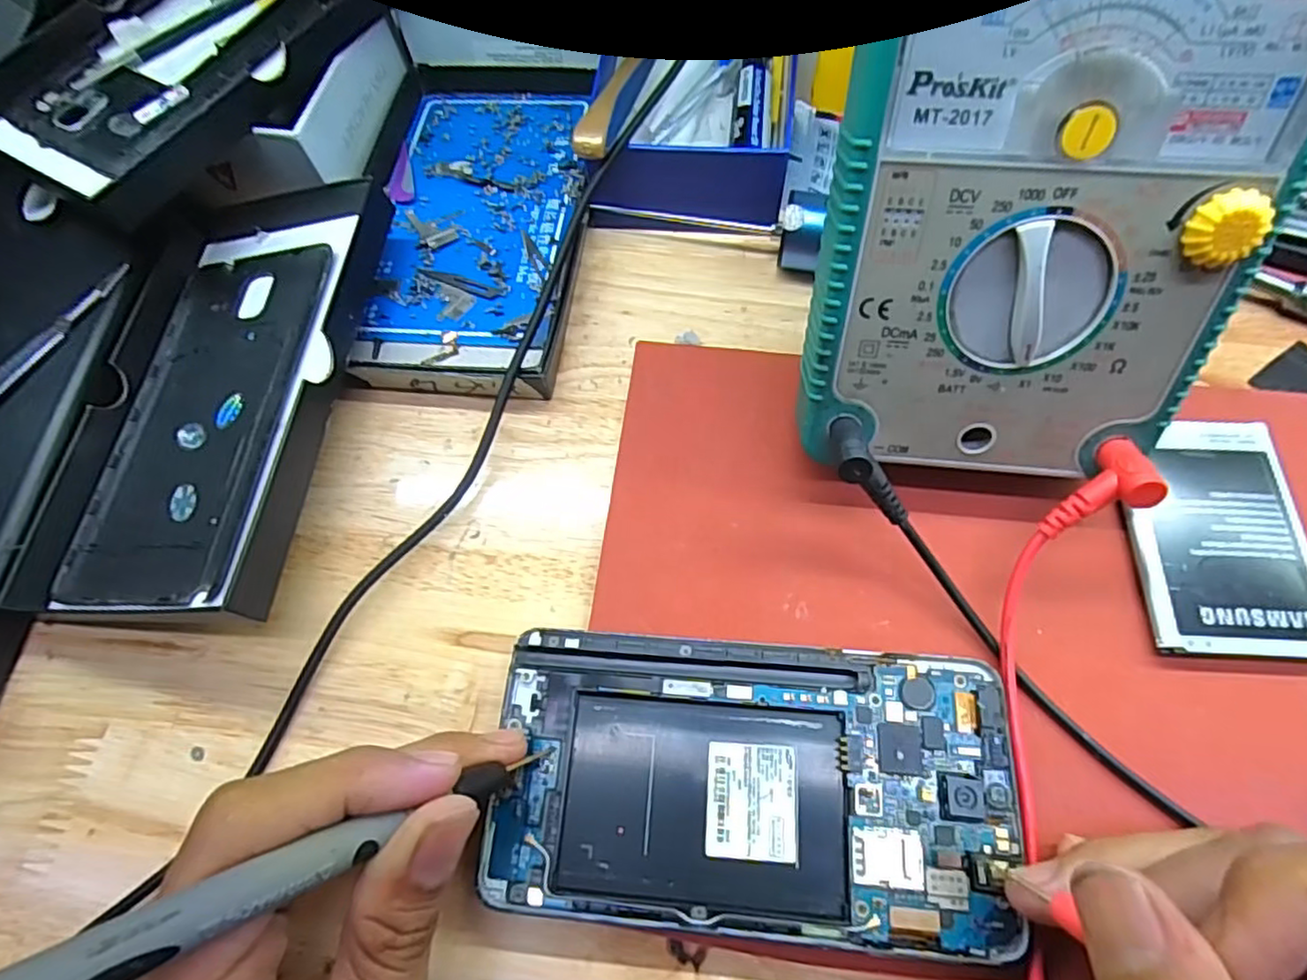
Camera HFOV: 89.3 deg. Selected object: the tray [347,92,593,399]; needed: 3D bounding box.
[{"bbox_3d":[-0.075,-0.118,0.286,0.085,0.023,0.170,-1,66,2],"label":"tray"}]

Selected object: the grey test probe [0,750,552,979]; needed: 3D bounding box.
[{"bbox_3d":[-0.073,0.076,0.128,0.006,0.135,0.010,-45,66,26],"label":"grey test probe"}]

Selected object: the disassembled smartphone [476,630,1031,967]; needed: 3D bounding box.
[{"bbox_3d":[0.027,0.084,0.192,0.145,0.006,0.077,4,66,4],"label":"disassembled smartphone"}]

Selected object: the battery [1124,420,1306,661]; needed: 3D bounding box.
[{"bbox_3d":[0.180,0.014,0.214,0.052,0.010,0.080,0,66,3],"label":"battery"}]

